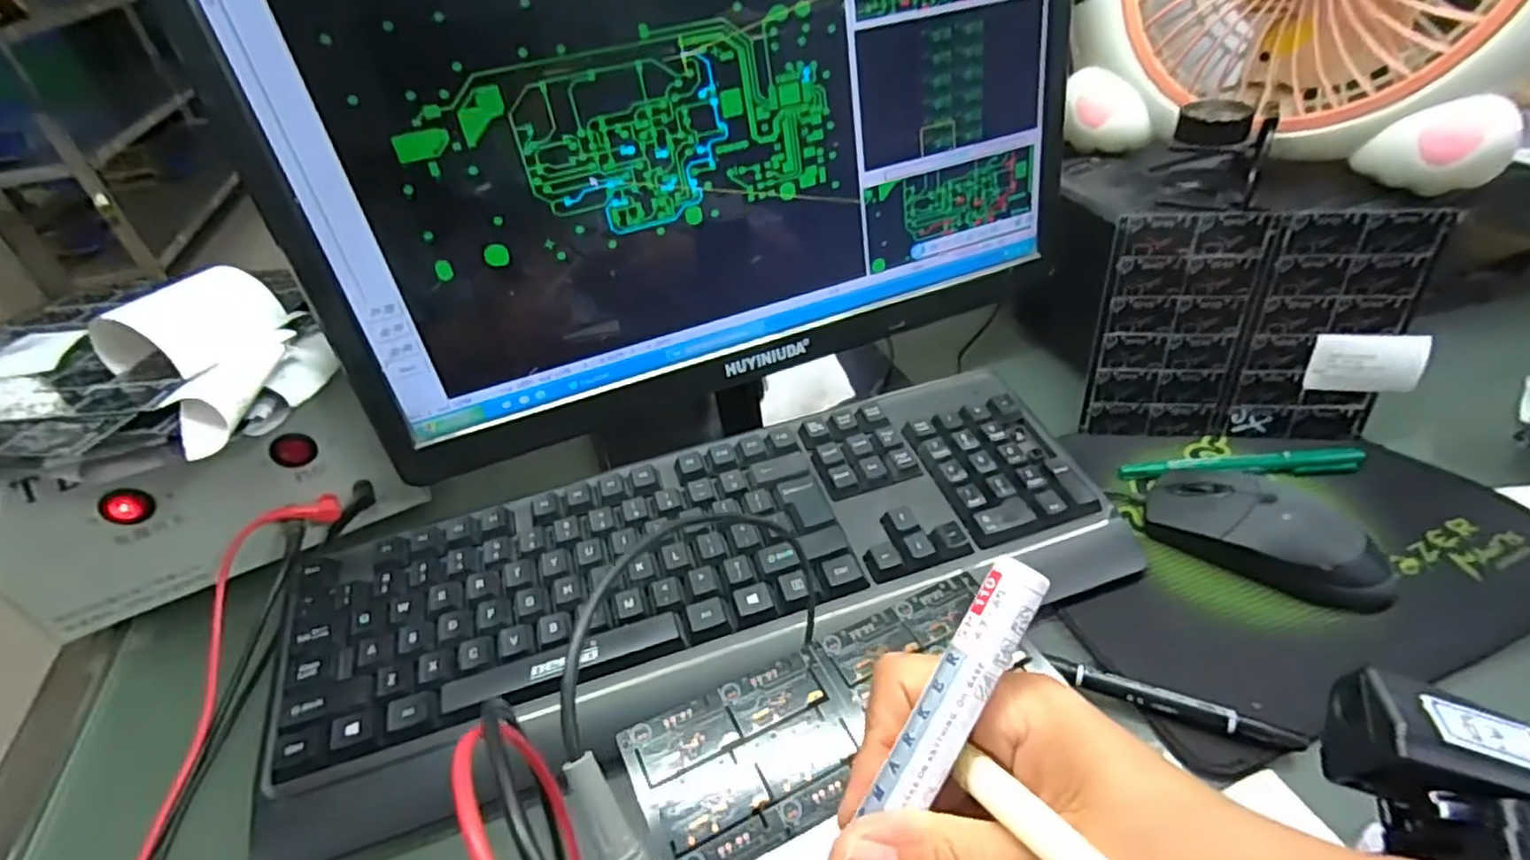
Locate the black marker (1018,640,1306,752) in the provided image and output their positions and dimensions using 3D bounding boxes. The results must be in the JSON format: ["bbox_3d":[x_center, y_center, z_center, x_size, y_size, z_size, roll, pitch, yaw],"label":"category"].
[{"bbox_3d":[0.177,0.122,0.317,0.107,0.013,0.012,14,44,23],"label":"black marker"}]

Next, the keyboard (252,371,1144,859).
[{"bbox_3d":[-0.028,0.070,0.374,0.422,0.031,0.149,-16,41,-11],"label":"keyboard"}]

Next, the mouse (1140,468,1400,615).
[{"bbox_3d":[0.262,0.053,0.366,0.053,0.033,0.109,-35,47,-30],"label":"mouse"}]

